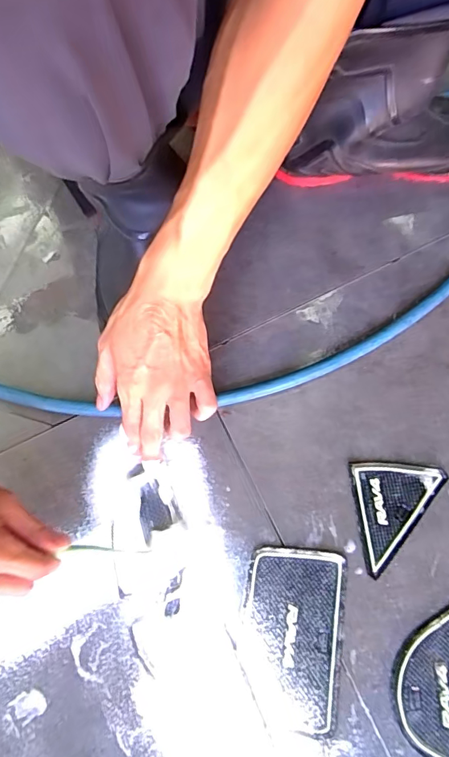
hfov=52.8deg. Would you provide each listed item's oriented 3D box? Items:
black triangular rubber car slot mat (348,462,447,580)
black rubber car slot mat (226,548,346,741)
[{"bbox_3d":[0.156,0.117,0.395,0.079,0.005,0.090,-7,75,0],"label":"black triangular rubber car slot mat"},{"bbox_3d":[0.052,0.214,0.375,0.086,0.005,0.136,7,76,4],"label":"black rubber car slot mat"}]

